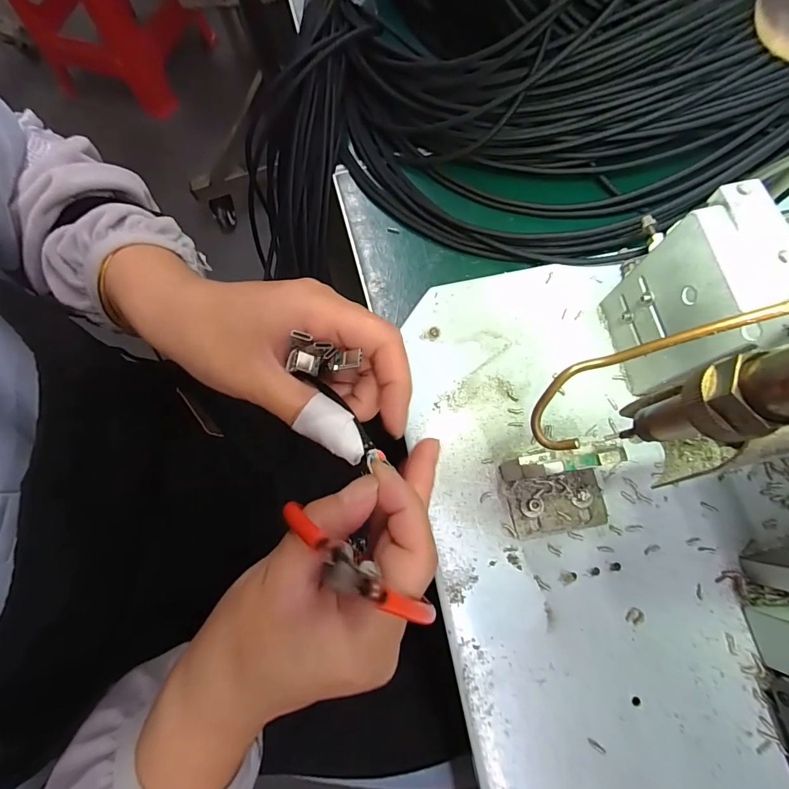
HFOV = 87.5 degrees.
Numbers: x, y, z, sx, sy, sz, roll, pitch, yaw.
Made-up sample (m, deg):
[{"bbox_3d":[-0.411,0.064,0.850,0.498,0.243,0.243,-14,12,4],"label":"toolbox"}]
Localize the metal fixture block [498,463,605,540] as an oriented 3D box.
[{"bbox_3d":[0.086,0.050,0.205,0.052,0.041,0.038,-9,76,-2],"label":"metal fixture block"}]

